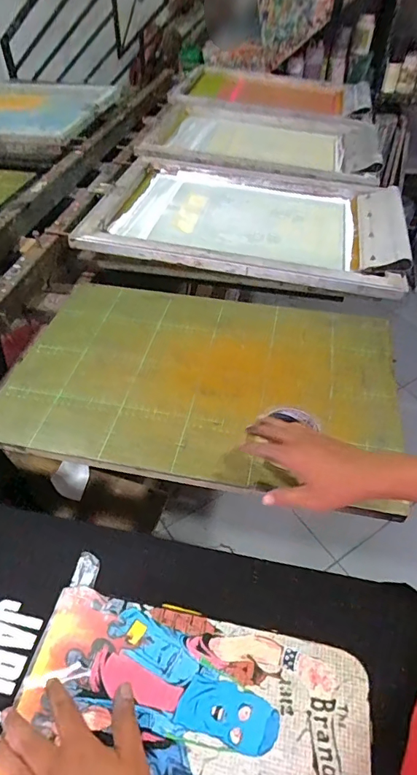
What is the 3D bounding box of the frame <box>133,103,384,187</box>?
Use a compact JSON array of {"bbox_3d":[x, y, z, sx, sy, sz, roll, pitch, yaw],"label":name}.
[{"bbox_3d":[0.175,-0.786,1.383,0.711,0.059,0.514,11,47,10],"label":"frame"}]

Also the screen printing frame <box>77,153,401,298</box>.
[{"bbox_3d":[0.088,-0.411,1.056,0.699,0.078,0.478,7,45,7],"label":"screen printing frame"}]

